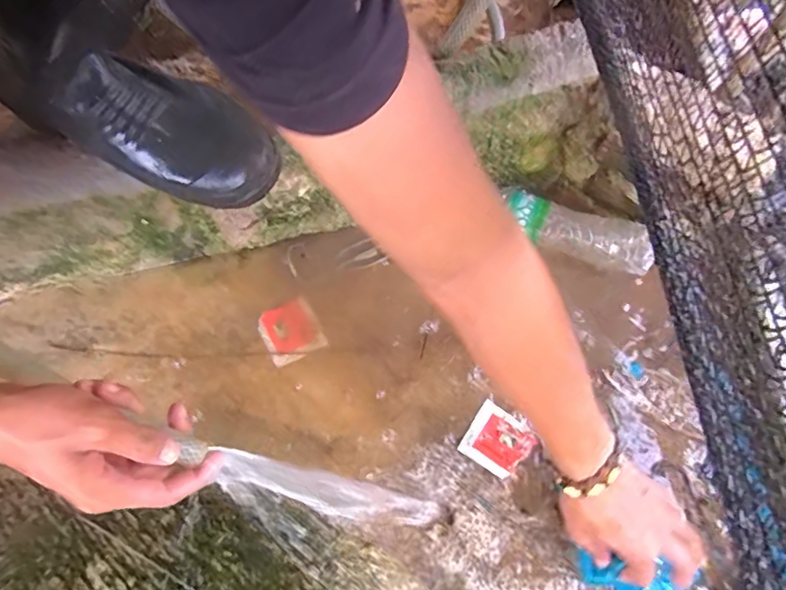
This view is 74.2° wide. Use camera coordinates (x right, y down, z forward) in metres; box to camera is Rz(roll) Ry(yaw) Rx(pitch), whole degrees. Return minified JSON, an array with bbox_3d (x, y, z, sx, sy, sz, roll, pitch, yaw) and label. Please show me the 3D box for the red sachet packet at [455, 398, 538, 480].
[{"bbox_3d":[0.111,0.156,0.556,0.064,0.005,0.063,33,73,12],"label":"red sachet packet"}]

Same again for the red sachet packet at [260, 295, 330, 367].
[{"bbox_3d":[-0.121,0.042,0.613,0.064,0.004,0.069,-26,71,-9],"label":"red sachet packet"}]

